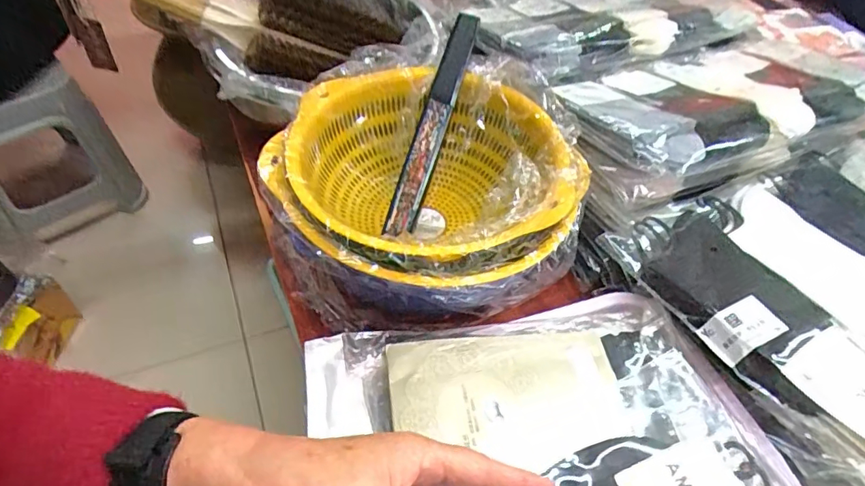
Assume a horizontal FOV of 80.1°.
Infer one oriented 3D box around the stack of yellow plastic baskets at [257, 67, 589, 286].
[{"bbox_3d":[-0.016,-0.054,0.501,0.254,0.124,0.261,-16,53,-20],"label":"stack of yellow plastic baskets"}]

